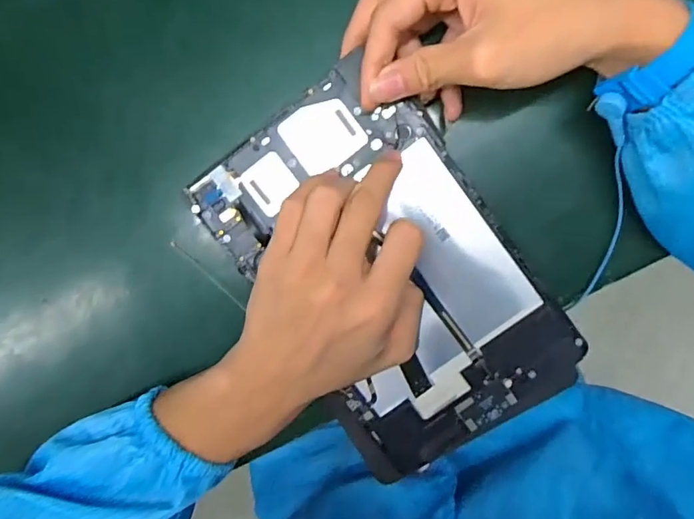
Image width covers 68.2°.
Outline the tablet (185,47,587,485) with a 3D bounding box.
[{"bbox_3d":[0.026,0.016,0.331,0.157,0.011,0.248,-35,95,8],"label":"tablet"}]

